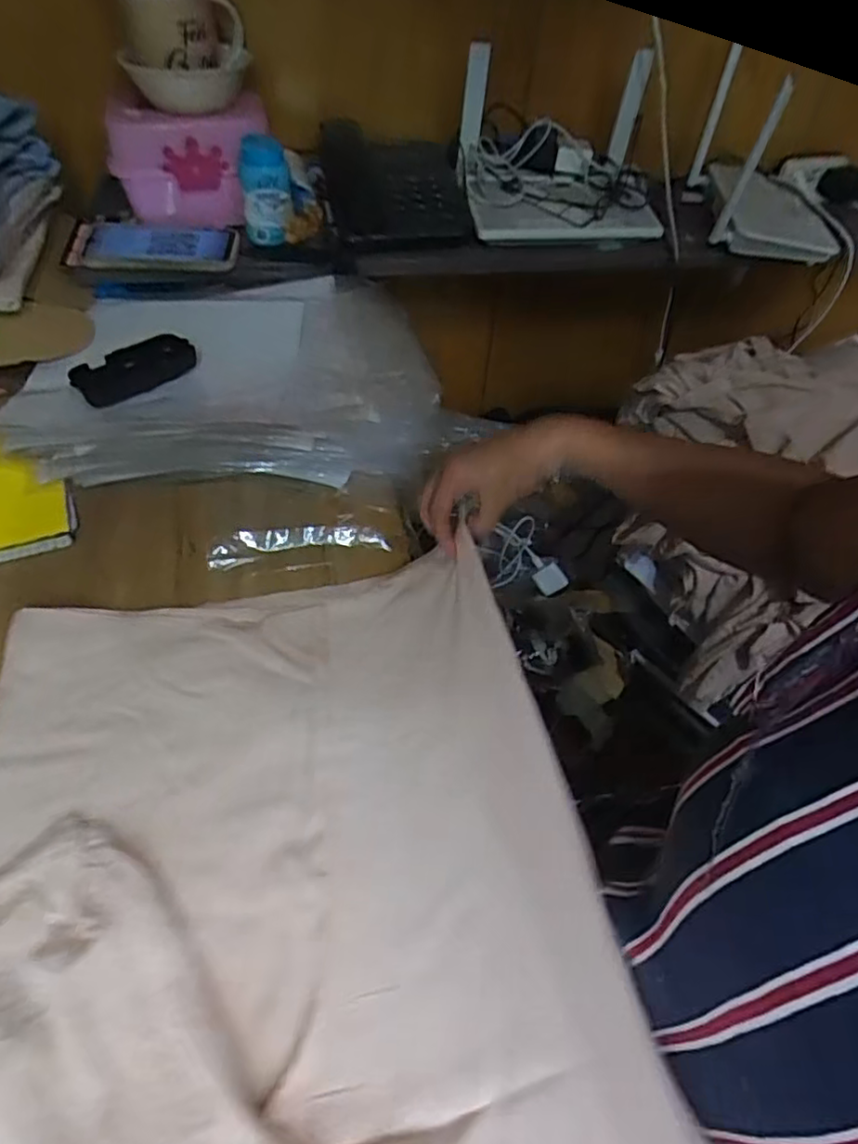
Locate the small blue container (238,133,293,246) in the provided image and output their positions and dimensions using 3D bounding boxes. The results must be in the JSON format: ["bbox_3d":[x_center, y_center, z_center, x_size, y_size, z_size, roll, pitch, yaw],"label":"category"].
[{"bbox_3d":[-0.175,-0.408,0.692,0.053,0.107,0.049,-8,53,-11],"label":"small blue container"}]

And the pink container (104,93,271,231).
[{"bbox_3d":[-0.255,-0.444,0.704,0.162,0.105,0.077,-2,52,-6],"label":"pink container"}]

